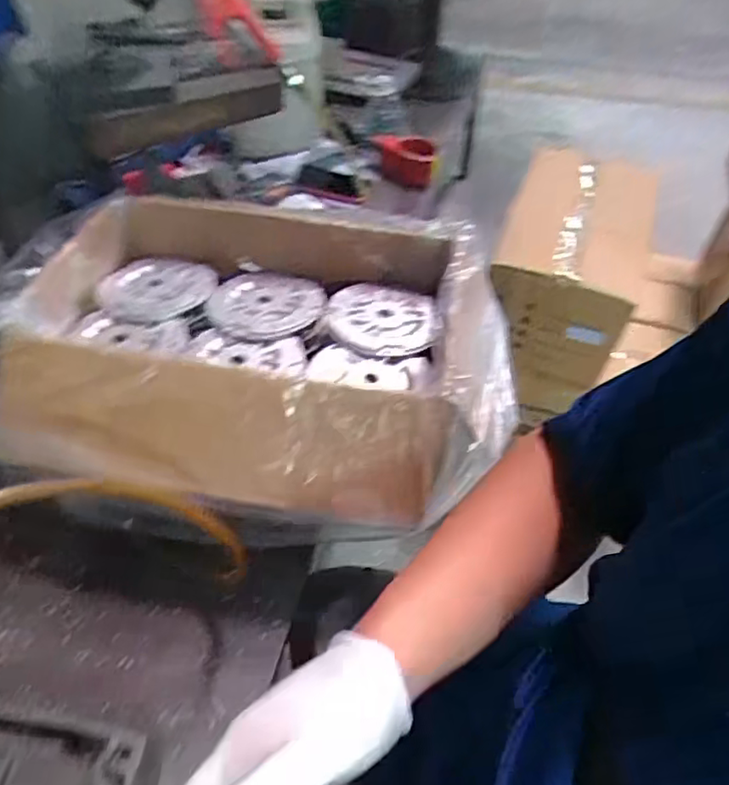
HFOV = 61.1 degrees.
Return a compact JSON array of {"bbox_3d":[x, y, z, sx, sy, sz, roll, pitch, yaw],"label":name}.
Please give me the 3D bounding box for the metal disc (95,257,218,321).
[{"bbox_3d":[-0.259,-0.130,0.767,0.135,0.011,0.135,0,49,0],"label":"metal disc"}]

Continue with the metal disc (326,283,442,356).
[{"bbox_3d":[0.022,-0.088,0.729,0.126,0.013,0.124,0,49,0],"label":"metal disc"}]

